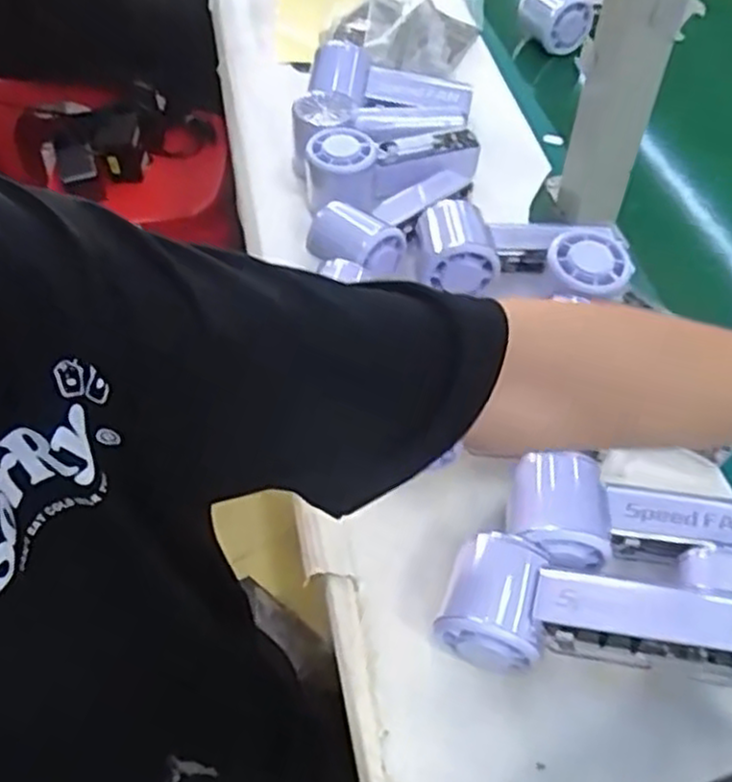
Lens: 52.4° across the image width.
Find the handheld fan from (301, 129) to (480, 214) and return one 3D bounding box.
[{"bbox_3d":[0.023,-0.186,0.627,0.146,0.065,0.066,-8,54,-4],"label":"handheld fan"}]

